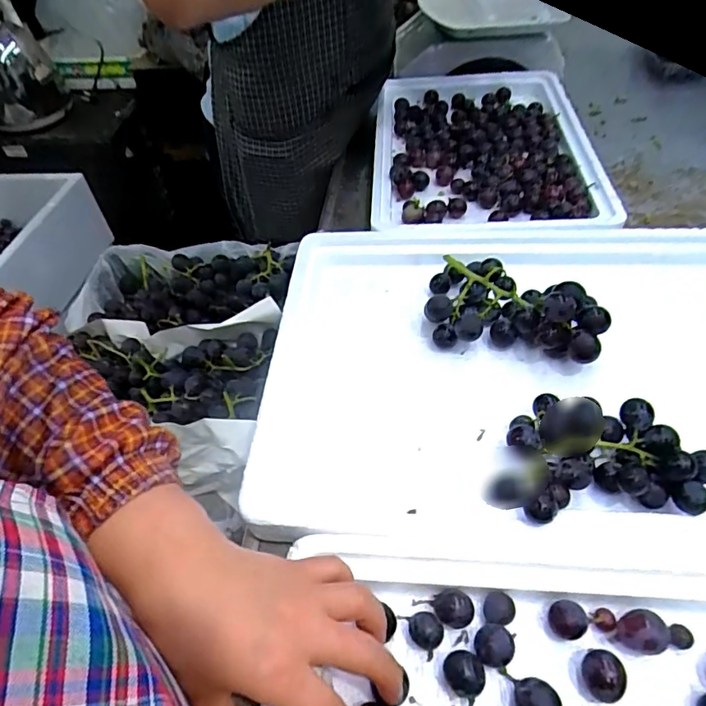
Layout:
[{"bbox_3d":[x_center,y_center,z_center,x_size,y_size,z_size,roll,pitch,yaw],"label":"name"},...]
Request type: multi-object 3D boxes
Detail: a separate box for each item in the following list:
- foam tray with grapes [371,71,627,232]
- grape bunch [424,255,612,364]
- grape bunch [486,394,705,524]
[{"bbox_3d":[0.187,-0.301,0.776,0.306,0.055,0.441,0,49,6],"label":"foam tray with grapes"},{"bbox_3d":[0.160,-0.050,0.522,0.171,0.067,0.105,12,51,15],"label":"grape bunch"},{"bbox_3d":[0.190,0.082,0.413,0.164,0.046,0.106,-6,48,0],"label":"grape bunch"}]

